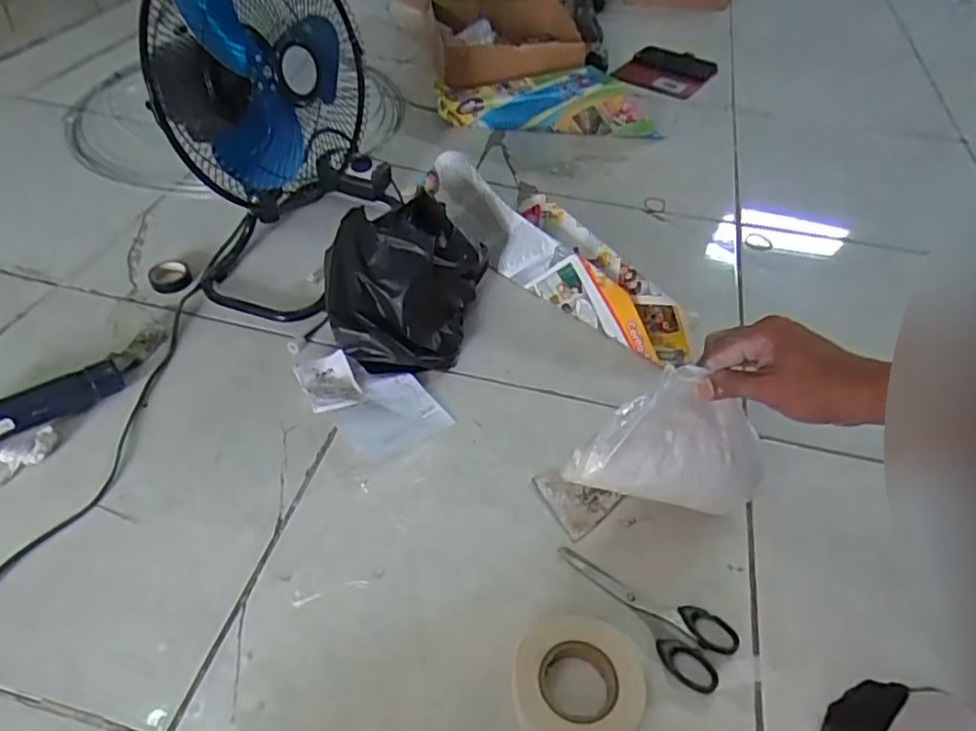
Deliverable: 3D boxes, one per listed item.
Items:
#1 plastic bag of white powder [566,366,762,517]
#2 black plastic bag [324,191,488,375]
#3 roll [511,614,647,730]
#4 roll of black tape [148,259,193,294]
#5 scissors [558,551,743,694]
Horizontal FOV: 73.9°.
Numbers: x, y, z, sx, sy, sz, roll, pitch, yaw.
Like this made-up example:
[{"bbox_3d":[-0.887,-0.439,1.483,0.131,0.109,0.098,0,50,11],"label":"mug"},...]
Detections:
[{"bbox_3d":[0.163,0.063,0.523,0.173,0.114,0.030,15,16,-27],"label":"plastic bag of white powder"},{"bbox_3d":[-0.101,-0.087,0.710,0.162,0.135,0.176,12,45,7],"label":"black plastic bag"},{"bbox_3d":[0.067,0.233,0.475,0.095,0.024,0.094,3,44,-3],"label":"roll"},{"bbox_3d":[-0.386,-0.110,0.787,0.047,0.013,0.057,-17,49,-22],"label":"roll of black tape"},{"bbox_3d":[0.130,0.192,0.533,0.064,0.006,0.151,-30,55,-31],"label":"scissors"}]

